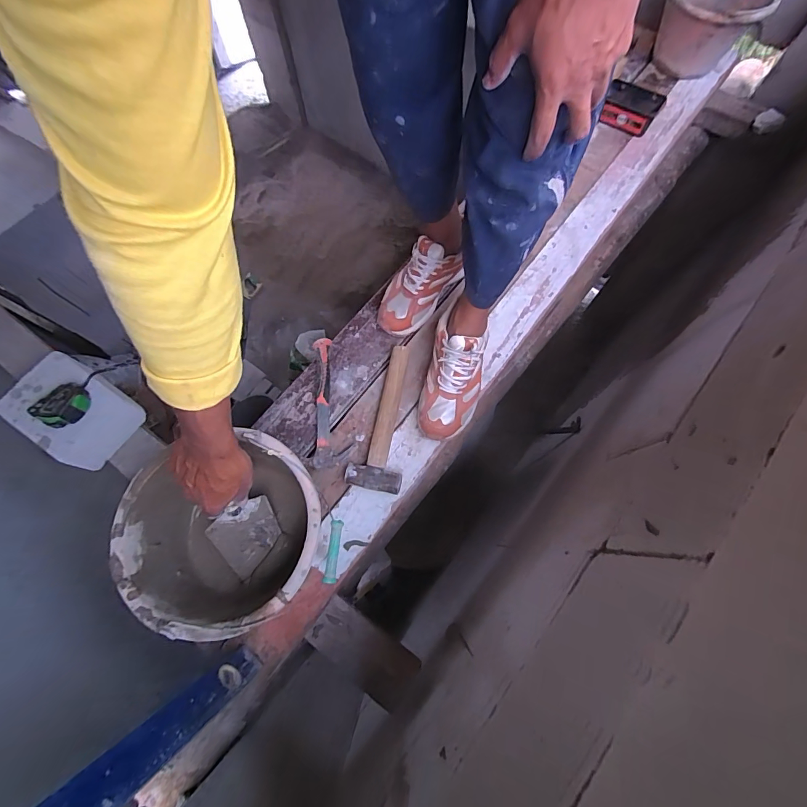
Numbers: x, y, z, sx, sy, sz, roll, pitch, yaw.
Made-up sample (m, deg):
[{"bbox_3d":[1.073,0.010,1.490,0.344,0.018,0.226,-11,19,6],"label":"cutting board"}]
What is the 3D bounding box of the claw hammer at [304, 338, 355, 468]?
[{"bbox_3d":[-0.142,-0.009,0.787,0.081,0.029,0.270,-2,71,0],"label":"claw hammer"}]

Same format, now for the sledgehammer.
[{"bbox_3d":[-0.030,0.023,0.774,0.096,0.043,0.289,11,72,4],"label":"sledgehammer"}]

